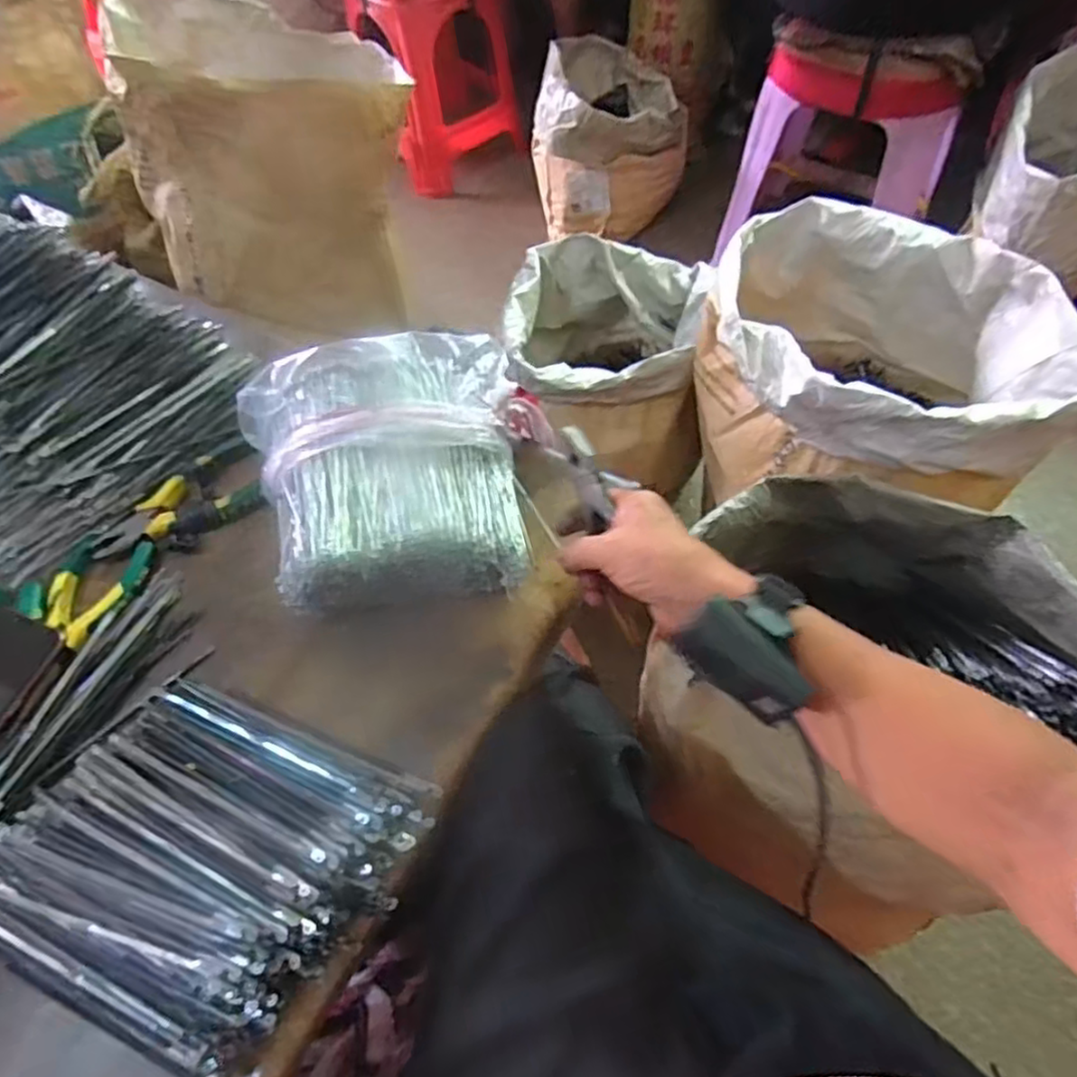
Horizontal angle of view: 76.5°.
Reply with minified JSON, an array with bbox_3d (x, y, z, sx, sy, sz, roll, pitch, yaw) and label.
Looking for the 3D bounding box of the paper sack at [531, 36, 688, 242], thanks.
[{"bbox_3d":[0.173,-0.955,1.601,0.340,0.310,0.415,6,60,7],"label":"paper sack"}]

